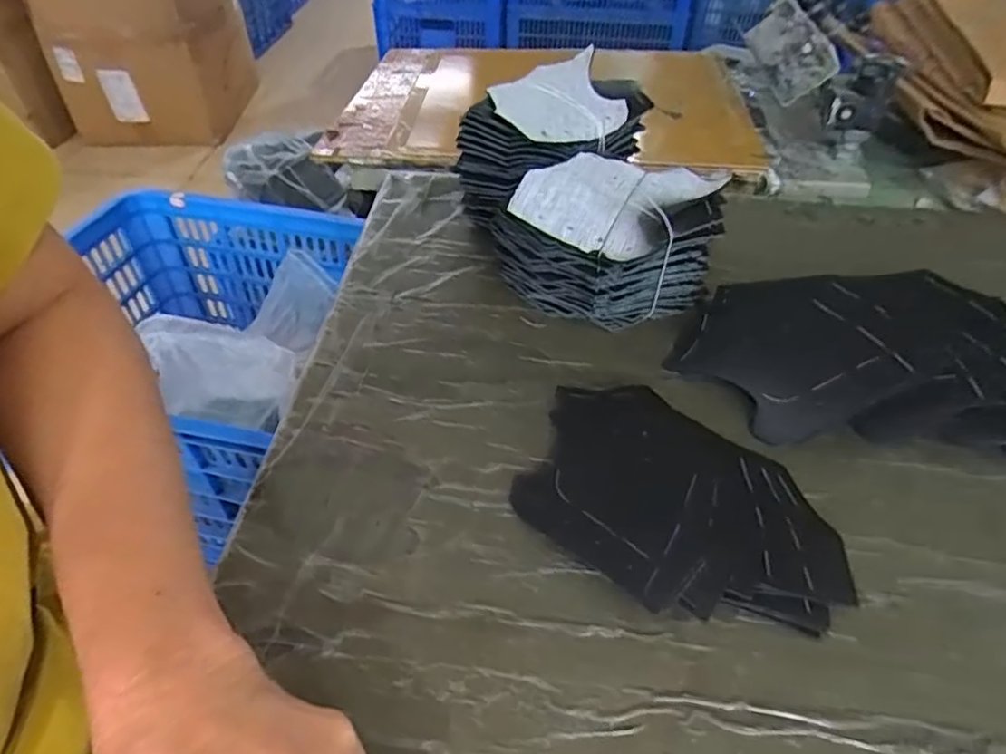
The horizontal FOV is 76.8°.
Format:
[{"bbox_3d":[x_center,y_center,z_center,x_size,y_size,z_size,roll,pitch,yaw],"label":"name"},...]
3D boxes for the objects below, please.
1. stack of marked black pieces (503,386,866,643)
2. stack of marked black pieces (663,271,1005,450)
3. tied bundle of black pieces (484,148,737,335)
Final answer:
[{"bbox_3d":[0.099,0.073,0.354,0.177,0.026,0.122,23,49,18],"label":"stack of marked black pieces"},{"bbox_3d":[0.250,-0.013,0.428,0.254,0.054,0.121,7,46,3],"label":"stack of marked black pieces"},{"bbox_3d":[0.073,-0.095,0.465,0.154,0.095,0.091,14,47,10],"label":"tied bundle of black pieces"}]

